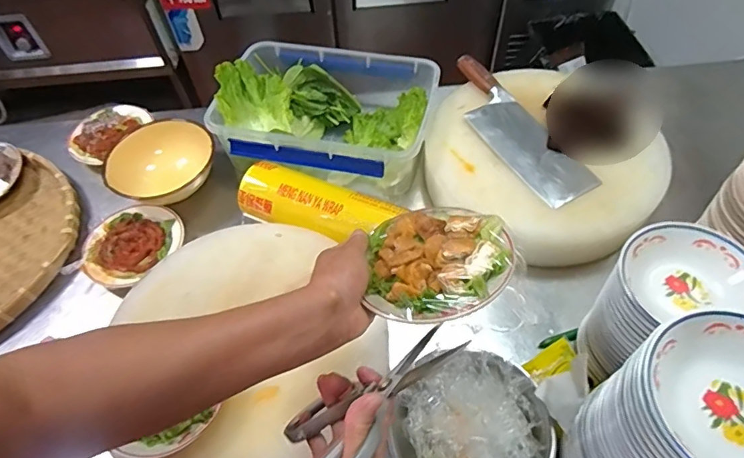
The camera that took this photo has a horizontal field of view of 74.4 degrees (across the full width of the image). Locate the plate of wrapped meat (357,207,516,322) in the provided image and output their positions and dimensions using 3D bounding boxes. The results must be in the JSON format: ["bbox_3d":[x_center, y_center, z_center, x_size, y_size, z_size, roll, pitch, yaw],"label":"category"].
[{"bbox_3d":[0.061,0.029,0.441,0.126,0.032,0.121,-1,54,2],"label":"plate of wrapped meat"}]

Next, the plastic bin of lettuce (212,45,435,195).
[{"bbox_3d":[-0.073,-0.196,0.853,0.352,0.122,0.244,9,54,9],"label":"plastic bin of lettuce"}]

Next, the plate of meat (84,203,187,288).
[{"bbox_3d":[-0.371,0.021,0.761,0.122,0.032,0.150,31,61,23],"label":"plate of meat"}]

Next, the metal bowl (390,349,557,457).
[{"bbox_3d":[0.116,0.238,0.576,0.175,0.065,0.177,-5,54,-1],"label":"metal bowl"}]

